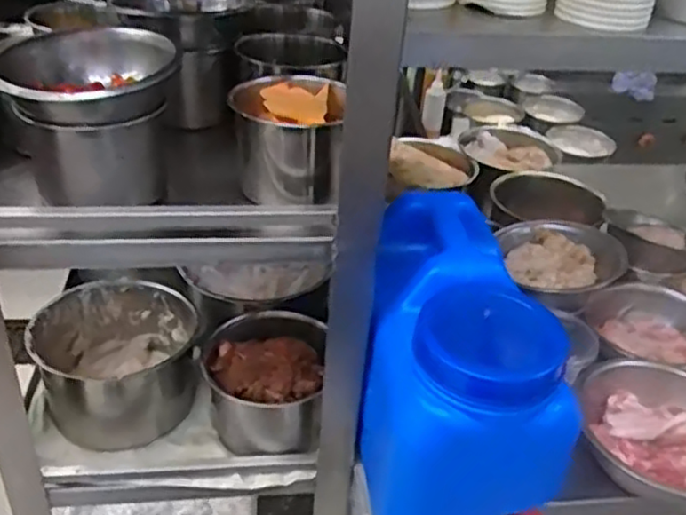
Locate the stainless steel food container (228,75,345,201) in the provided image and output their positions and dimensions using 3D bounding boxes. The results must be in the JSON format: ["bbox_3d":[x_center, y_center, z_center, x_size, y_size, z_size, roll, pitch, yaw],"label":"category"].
[{"bbox_3d":[-0.048,-0.107,0.641,0.104,0.089,0.086,4,33,-2],"label":"stainless steel food container"}]

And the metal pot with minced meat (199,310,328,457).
[{"bbox_3d":[-0.085,0.148,0.803,0.147,0.110,0.134,4,33,-1],"label":"metal pot with minced meat"}]

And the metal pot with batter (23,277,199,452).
[{"bbox_3d":[-0.260,0.122,0.820,0.167,0.121,0.154,3,33,-2],"label":"metal pot with batter"}]

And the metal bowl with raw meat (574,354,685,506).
[{"bbox_3d":[0.358,0.188,0.775,0.192,0.064,0.150,24,38,26],"label":"metal bowl with raw meat"}]

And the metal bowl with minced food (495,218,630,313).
[{"bbox_3d":[0.281,0.006,0.915,0.139,0.067,0.149,5,33,-1],"label":"metal bowl with minced food"}]

